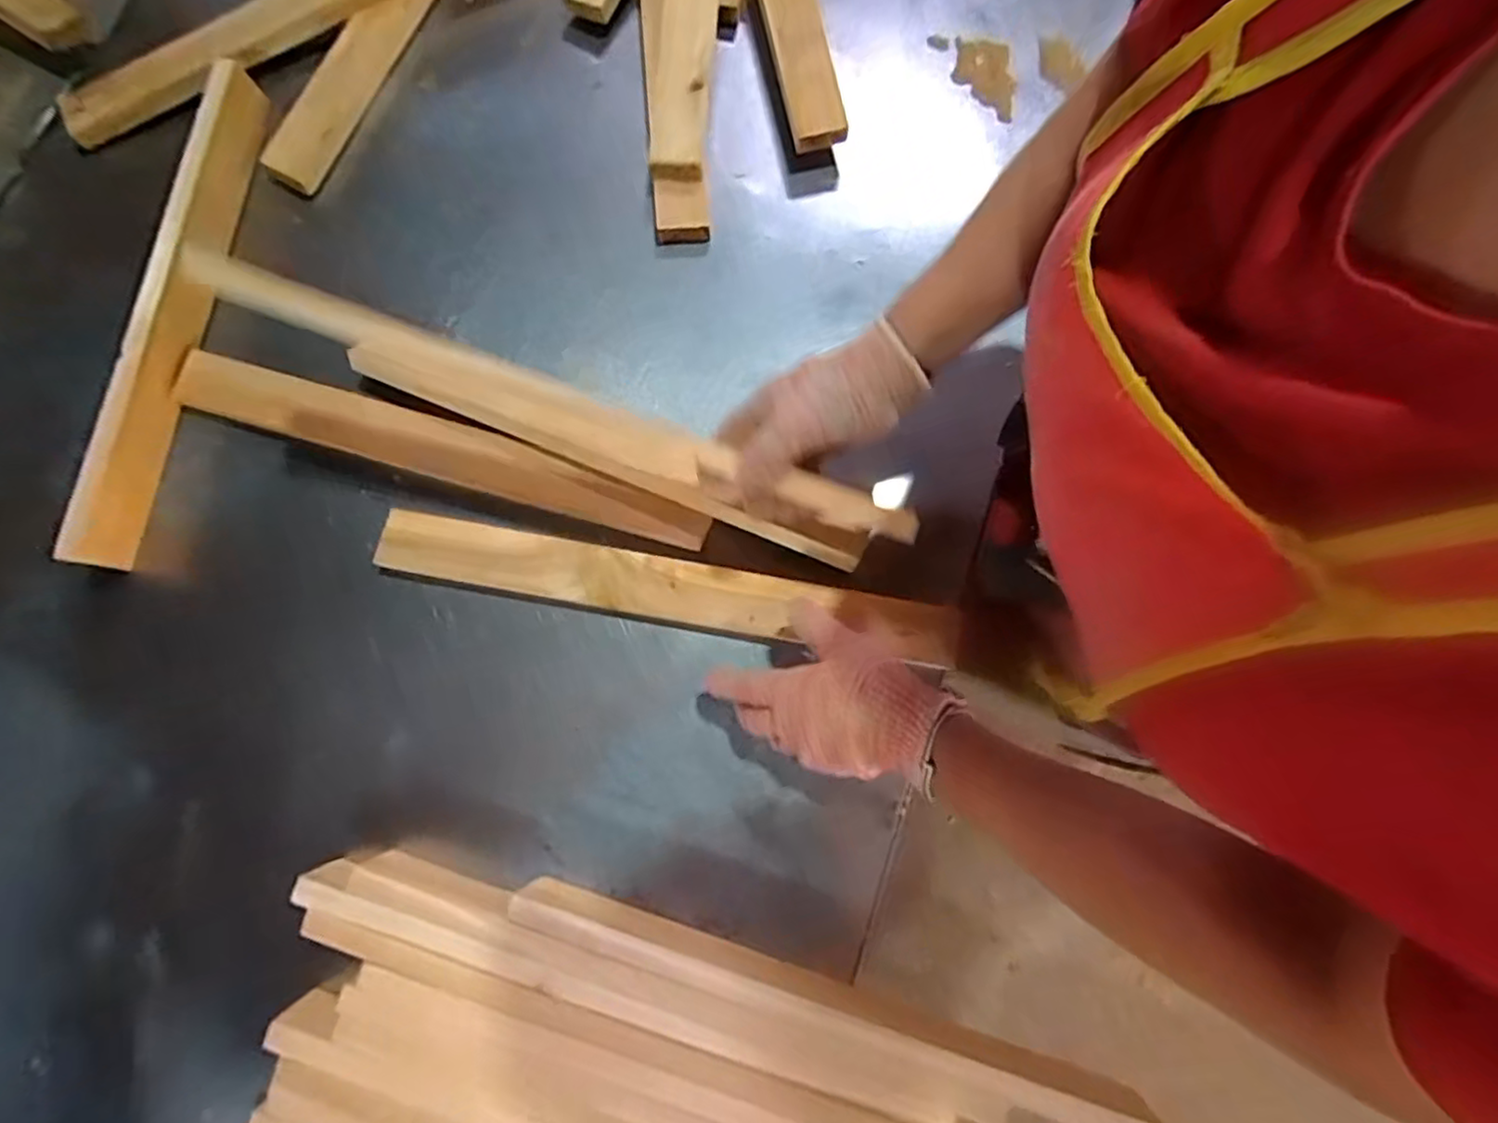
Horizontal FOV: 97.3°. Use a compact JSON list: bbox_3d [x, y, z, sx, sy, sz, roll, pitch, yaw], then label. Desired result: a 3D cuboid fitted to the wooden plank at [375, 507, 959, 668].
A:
[{"bbox_3d":[-0.071,0.021,0.565,0.487,0.020,0.057,9,80,3],"label":"wooden plank"}]

